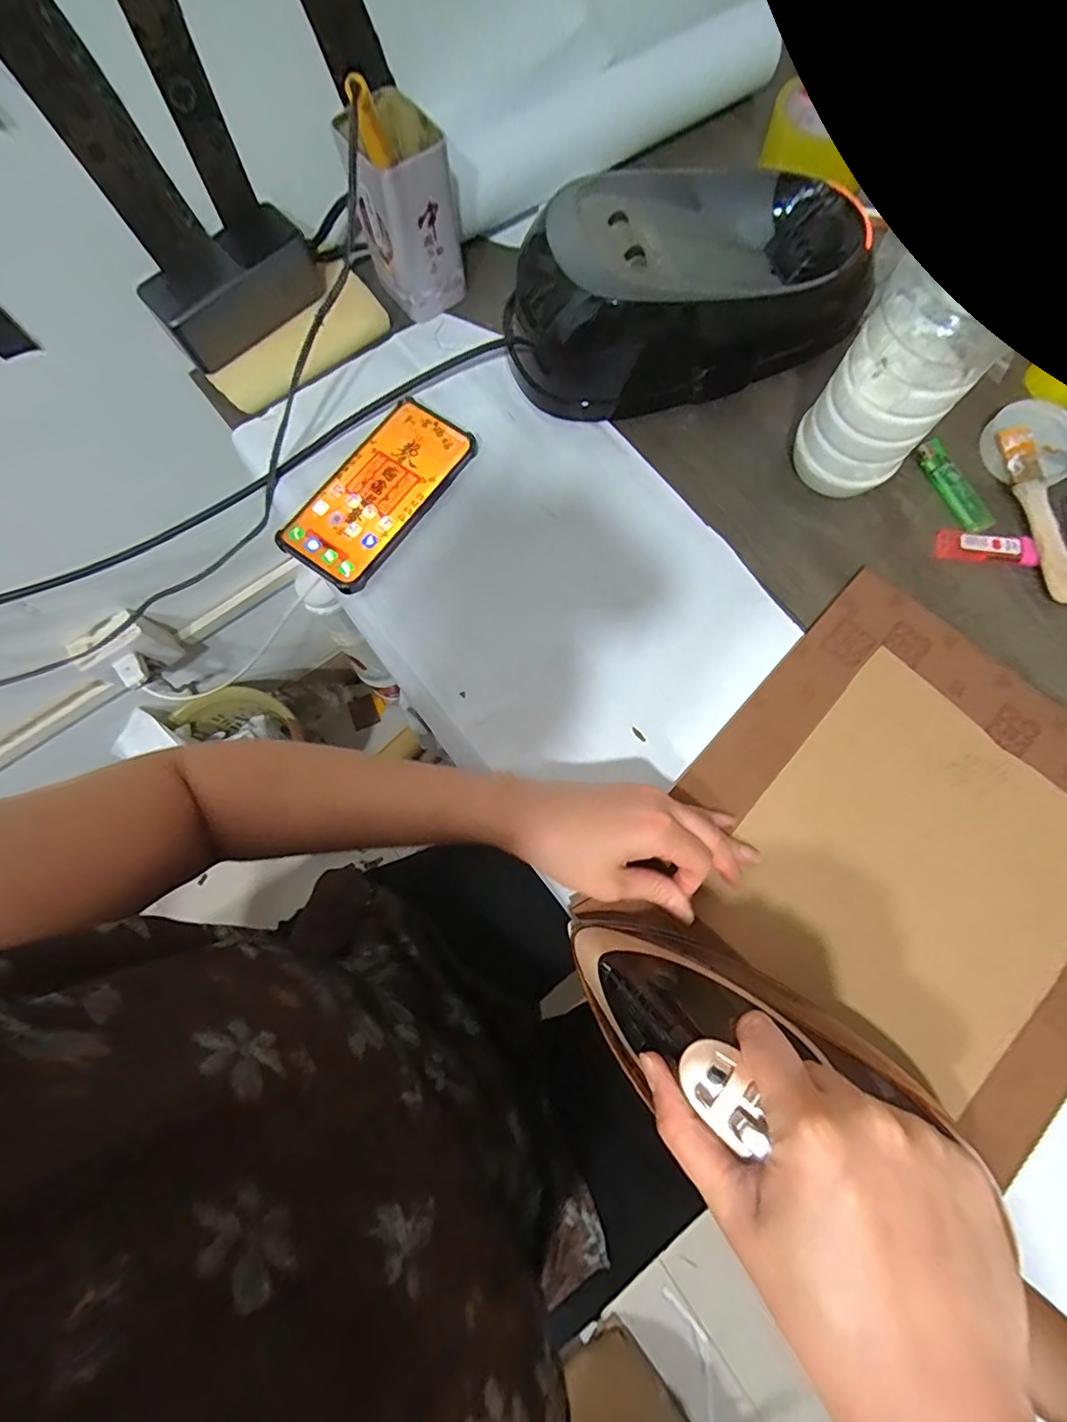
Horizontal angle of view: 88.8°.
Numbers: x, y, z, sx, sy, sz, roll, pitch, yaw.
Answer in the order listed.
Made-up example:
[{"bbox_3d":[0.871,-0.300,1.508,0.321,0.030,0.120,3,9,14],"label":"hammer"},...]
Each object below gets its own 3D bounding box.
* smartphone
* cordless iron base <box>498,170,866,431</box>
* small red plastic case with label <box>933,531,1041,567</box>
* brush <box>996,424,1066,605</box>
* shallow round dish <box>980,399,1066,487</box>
[{"bbox_3d":[-0.122,-0.175,0.436,0.075,0.014,0.164,36,81,9],"label":"smartphone"},{"bbox_3d":[0.121,-0.334,0.426,0.276,0.085,0.149,-25,78,-4],"label":"cordless iron base"},{"bbox_3d":[0.345,-0.125,0.415,0.072,0.006,0.023,5,77,3],"label":"small red plastic case with label"},{"bbox_3d":[0.381,-0.150,0.412,0.023,0.016,0.140,-10,77,-1],"label":"brush"},{"bbox_3d":[0.394,-0.212,0.430,0.077,0.012,0.069,-2,77,1],"label":"shallow round dish"}]

